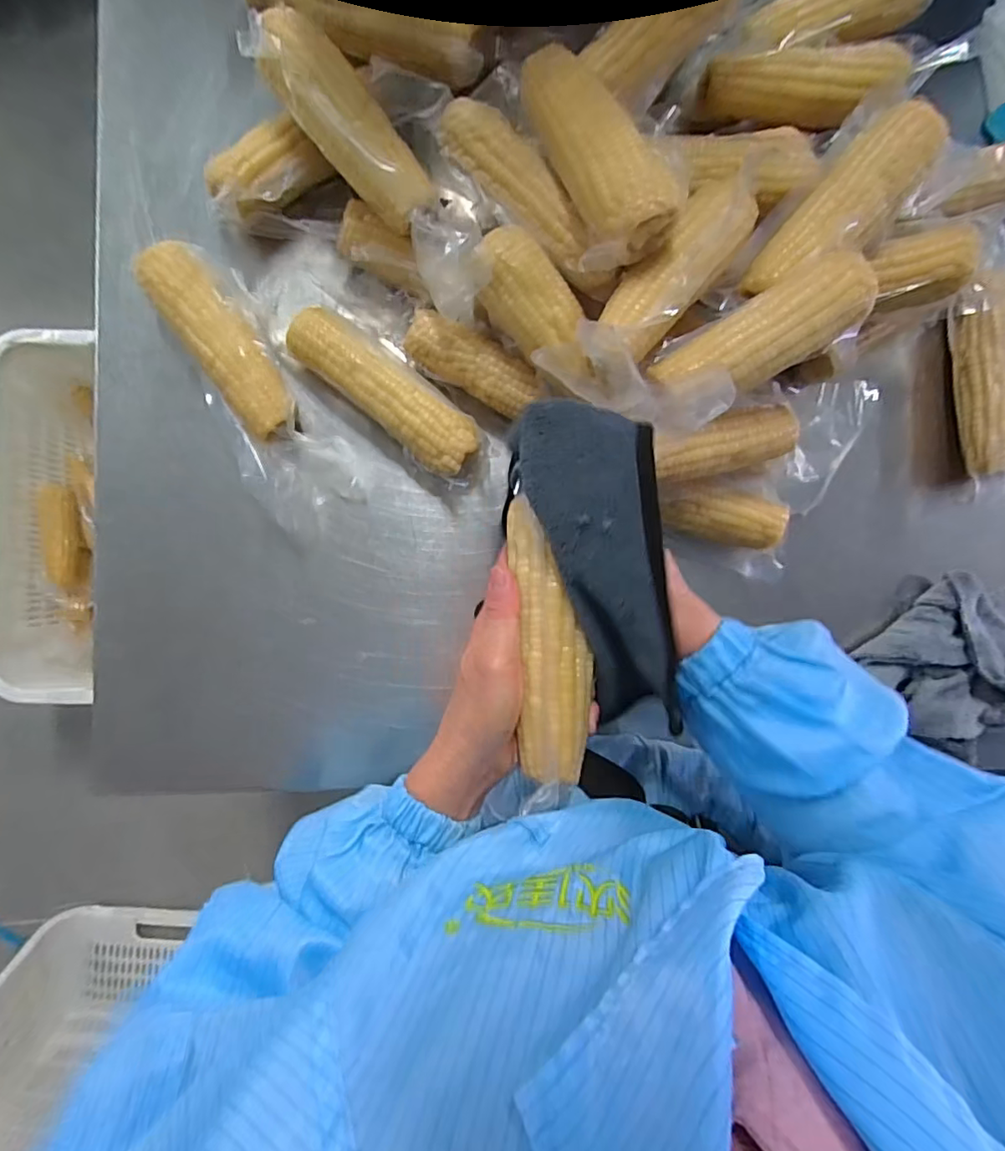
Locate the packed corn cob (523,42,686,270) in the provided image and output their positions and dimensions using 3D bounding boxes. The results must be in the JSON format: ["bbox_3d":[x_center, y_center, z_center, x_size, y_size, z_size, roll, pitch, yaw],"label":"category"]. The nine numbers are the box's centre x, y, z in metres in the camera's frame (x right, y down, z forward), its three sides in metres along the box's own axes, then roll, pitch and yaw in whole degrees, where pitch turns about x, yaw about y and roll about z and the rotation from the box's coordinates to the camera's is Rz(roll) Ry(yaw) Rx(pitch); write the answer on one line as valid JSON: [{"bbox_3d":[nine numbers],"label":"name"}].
[{"bbox_3d":[0.056,-0.273,0.353,0.054,0.043,0.153,-25,77,-6],"label":"packed corn cob"}]

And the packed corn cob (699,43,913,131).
[{"bbox_3d":[0.247,-0.396,0.452,0.161,0.043,0.046,-2,90,-7],"label":"packed corn cob"}]

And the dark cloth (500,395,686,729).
[{"bbox_3d":[0.058,-0.004,0.311,0.071,0.073,0.193,-17,96,-6],"label":"dark cloth"}]

